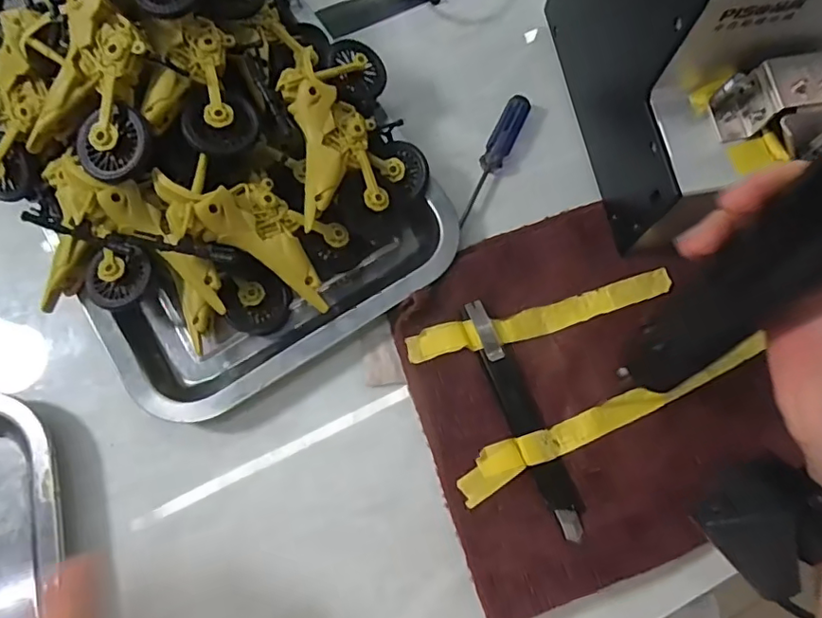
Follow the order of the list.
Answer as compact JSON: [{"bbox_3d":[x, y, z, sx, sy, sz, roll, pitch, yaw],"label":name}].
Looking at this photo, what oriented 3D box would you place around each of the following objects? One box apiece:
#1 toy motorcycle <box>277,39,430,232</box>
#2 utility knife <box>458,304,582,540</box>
[{"bbox_3d":[-0.038,-0.100,0.329,0.076,0.058,0.111,-21,77,-8],"label":"toy motorcycle"},{"bbox_3d":[0.062,0.058,0.307,0.018,0.009,0.135,-22,77,-8],"label":"utility knife"}]

